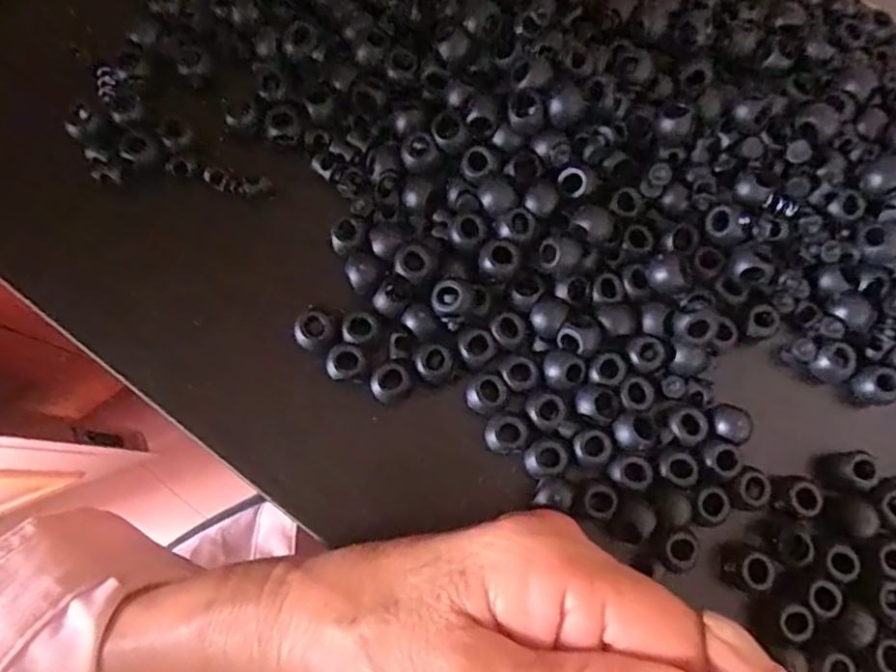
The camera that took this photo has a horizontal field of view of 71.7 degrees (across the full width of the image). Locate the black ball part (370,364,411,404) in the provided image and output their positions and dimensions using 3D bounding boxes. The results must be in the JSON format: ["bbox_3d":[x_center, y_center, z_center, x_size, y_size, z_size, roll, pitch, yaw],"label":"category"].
[{"bbox_3d":[-0.021,0.017,0.223,0.014,0.007,0.012,-19,79,-5],"label":"black ball part"}]

